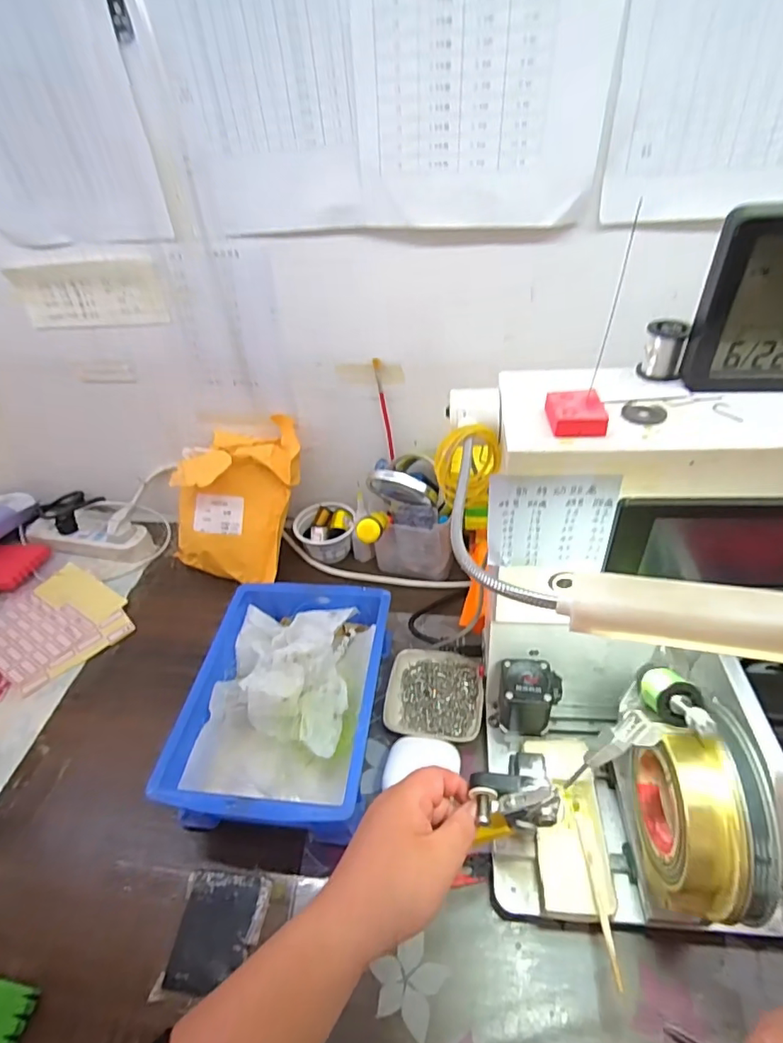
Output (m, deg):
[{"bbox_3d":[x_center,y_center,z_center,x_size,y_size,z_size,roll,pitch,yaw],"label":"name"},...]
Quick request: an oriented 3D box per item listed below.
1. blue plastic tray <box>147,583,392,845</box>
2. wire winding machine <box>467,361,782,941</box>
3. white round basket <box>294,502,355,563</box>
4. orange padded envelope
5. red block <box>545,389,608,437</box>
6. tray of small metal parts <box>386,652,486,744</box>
[{"bbox_3d":[-0.101,0.181,0.535,0.175,0.081,0.243,2,42,9],"label":"blue plastic tray"},{"bbox_3d":[0.243,0.098,0.357,0.341,0.338,0.240,-2,41,4],"label":"wire winding machine"},{"bbox_3d":[-0.092,0.016,0.731,0.080,0.052,0.069,-12,41,-7],"label":"white round basket"},{"bbox_3d":[-0.207,-0.033,0.692,0.153,0.217,0.049,13,9,3],"label":"orange padded envelope"},{"bbox_3d":[0.106,-0.063,0.304,0.031,0.012,0.032,1,41,8],"label":"red block"},{"bbox_3d":[0.045,0.182,0.550,0.097,0.020,0.096,3,42,10],"label":"tray of small metal parts"}]

